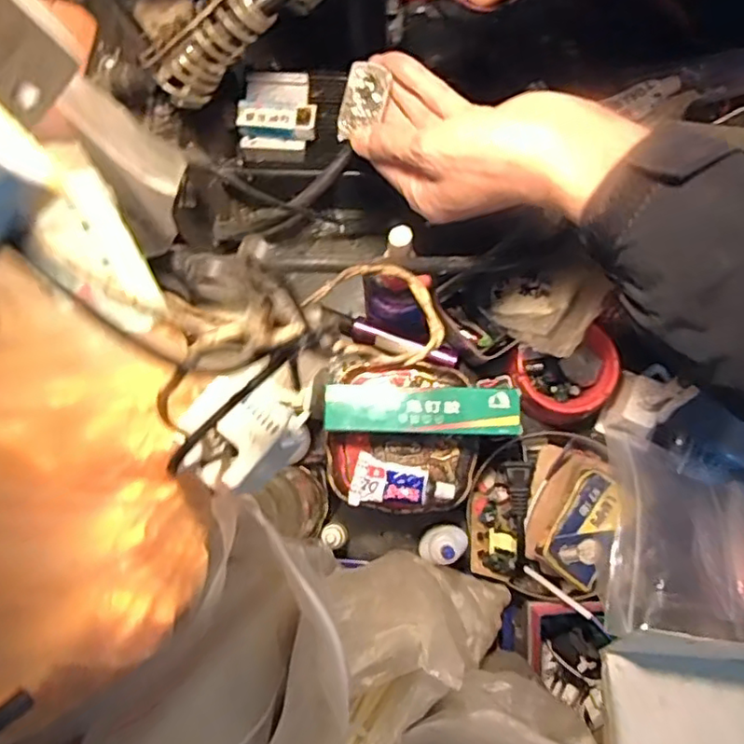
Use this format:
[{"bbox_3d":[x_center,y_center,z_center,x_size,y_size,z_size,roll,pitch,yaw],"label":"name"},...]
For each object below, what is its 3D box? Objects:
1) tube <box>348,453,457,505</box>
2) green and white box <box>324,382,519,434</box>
[{"bbox_3d":[0.022,0.086,0.455,0.074,0.019,0.037,13,80,4],"label":"tube"},{"bbox_3d":[0.036,0.029,0.461,0.140,0.032,0.035,1,79,1],"label":"green and white box"}]

